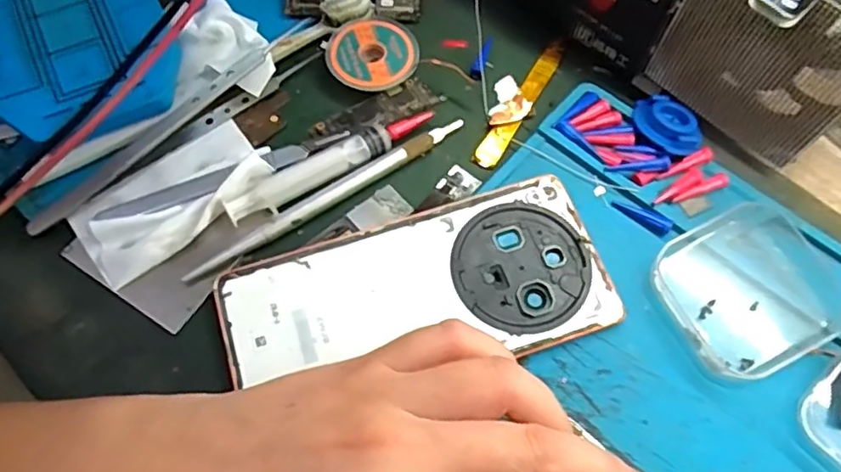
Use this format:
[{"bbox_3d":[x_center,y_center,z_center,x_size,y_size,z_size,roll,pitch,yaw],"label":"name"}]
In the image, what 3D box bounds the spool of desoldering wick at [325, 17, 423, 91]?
[{"bbox_3d":[-0.023,-0.091,0.307,0.044,0.009,0.040,0,65,0],"label":"spool of desoldering wick"}]

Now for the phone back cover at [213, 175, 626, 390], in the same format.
[{"bbox_3d":[-0.001,0.026,0.258,0.159,0.006,0.073,-17,67,-7],"label":"phone back cover"}]

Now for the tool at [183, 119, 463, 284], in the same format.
[{"bbox_3d":[-0.041,-0.018,0.279,0.141,0.010,0.009,-32,69,-13],"label":"tool"}]

